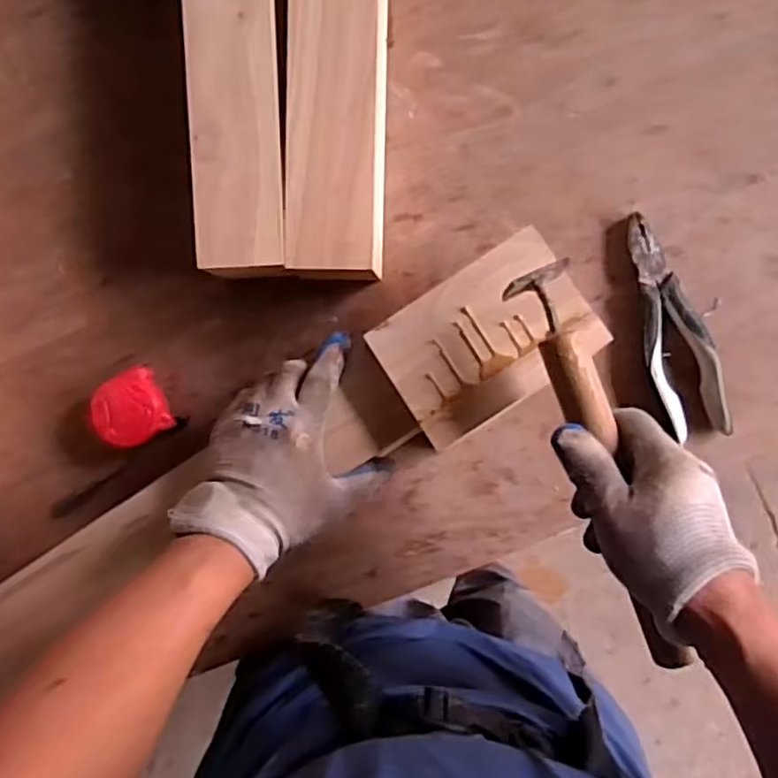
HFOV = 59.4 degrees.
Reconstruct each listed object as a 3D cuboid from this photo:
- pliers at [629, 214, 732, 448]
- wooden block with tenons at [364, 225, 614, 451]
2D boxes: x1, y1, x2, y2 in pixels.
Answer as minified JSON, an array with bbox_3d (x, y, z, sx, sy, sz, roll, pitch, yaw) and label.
[{"bbox_3d":[0.236,-0.051,0.583,0.058,0.023,0.193,-22,90,4],"label":"pliers"},{"bbox_3d":[0.071,-0.037,0.502,0.148,0.018,0.103,-33,89,4],"label":"wooden block with tenons"}]

